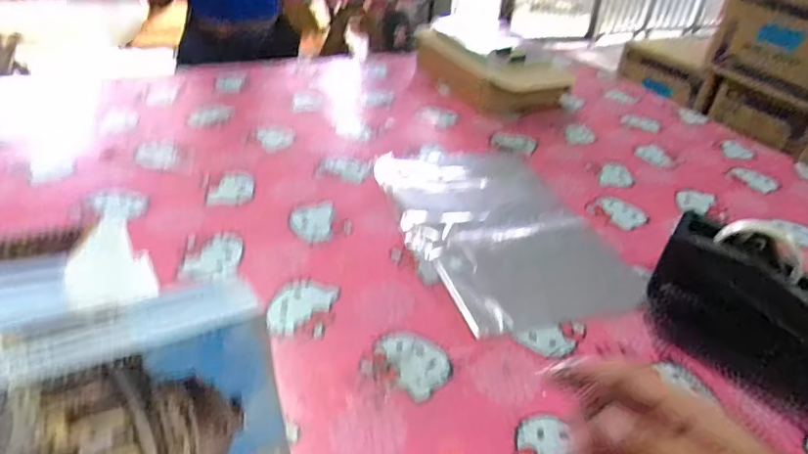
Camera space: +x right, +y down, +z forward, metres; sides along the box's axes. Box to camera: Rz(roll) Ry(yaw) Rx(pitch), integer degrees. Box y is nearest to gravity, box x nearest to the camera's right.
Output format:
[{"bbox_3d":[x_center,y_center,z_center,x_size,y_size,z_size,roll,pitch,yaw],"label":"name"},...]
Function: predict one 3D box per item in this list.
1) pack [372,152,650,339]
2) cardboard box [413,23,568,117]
[{"bbox_3d":[0.117,-0.015,0.750,0.261,0.025,0.386,-11,38,-23],"label":"pack"},{"bbox_3d":[0.183,-0.337,1.178,0.201,0.083,0.360,-16,40,-29],"label":"cardboard box"}]

